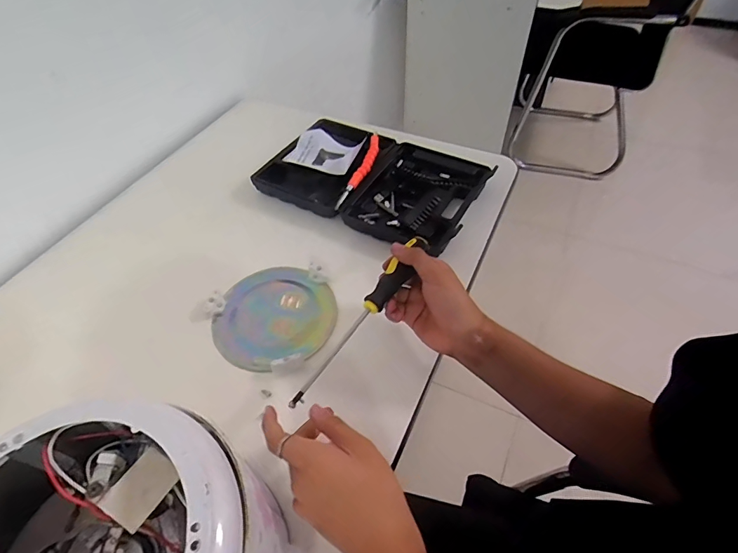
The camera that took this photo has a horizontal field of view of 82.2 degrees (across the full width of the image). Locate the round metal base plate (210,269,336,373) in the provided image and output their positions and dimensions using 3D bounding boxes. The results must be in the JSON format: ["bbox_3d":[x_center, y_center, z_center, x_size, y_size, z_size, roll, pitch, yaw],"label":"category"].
[{"bbox_3d":[-0.125,0.052,0.557,0.148,0.017,0.150,-1,50,2],"label":"round metal base plate"}]

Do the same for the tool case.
[{"bbox_3d":[0.006,-0.160,0.677,0.330,0.042,0.198,22,54,20],"label":"tool case"}]

